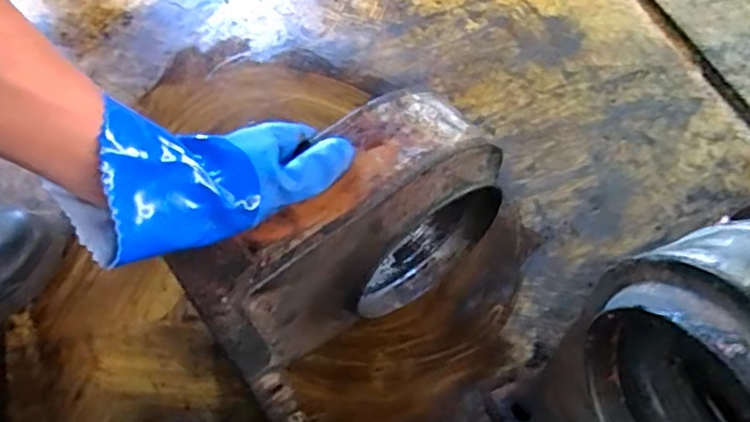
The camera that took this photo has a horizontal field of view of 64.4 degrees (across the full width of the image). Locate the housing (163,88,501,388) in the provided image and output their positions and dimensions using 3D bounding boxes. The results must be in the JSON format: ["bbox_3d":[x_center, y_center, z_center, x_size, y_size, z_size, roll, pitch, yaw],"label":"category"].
[{"bbox_3d":[-0.017,0.033,0.545,0.301,0.209,0.106,-39,68,-24],"label":"housing"}]

